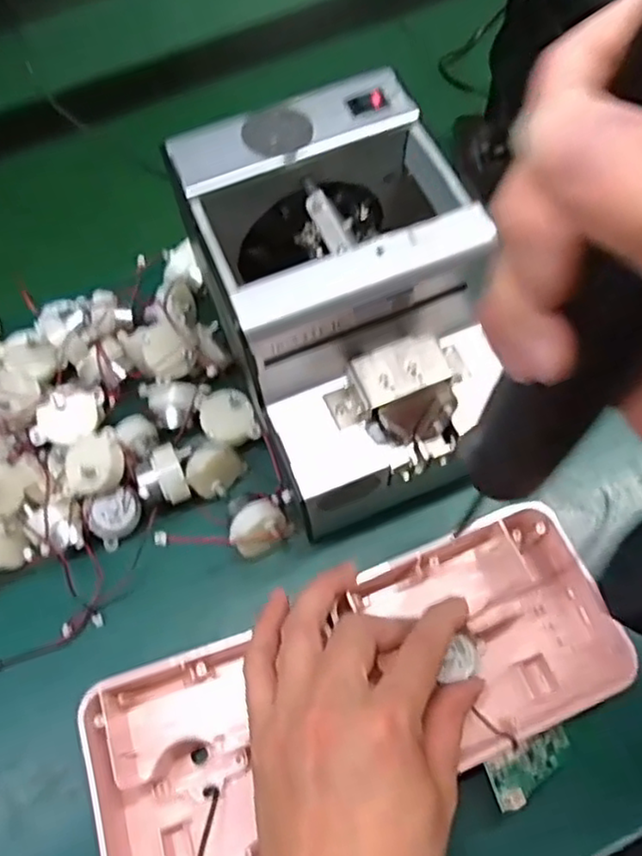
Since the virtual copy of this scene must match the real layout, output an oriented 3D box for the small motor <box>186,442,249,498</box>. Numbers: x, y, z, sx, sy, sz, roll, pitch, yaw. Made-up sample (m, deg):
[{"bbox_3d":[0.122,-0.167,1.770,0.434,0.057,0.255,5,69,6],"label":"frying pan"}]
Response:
[{"bbox_3d":[-0.063,0.025,0.399,0.024,0.028,0.033,31,70,15],"label":"small motor"}]

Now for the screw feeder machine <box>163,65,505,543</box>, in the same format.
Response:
[{"bbox_3d":[0.016,-0.058,0.352,0.128,0.128,0.179,-19,64,-7],"label":"screw feeder machine"}]

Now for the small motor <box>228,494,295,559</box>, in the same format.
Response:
[{"bbox_3d":[-0.034,0.056,0.386,0.032,0.037,0.032,-1,64,2],"label":"small motor"}]

